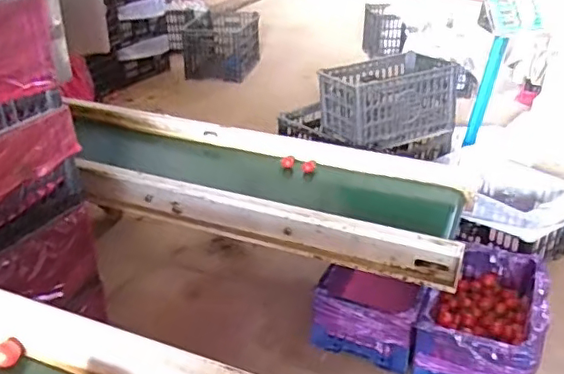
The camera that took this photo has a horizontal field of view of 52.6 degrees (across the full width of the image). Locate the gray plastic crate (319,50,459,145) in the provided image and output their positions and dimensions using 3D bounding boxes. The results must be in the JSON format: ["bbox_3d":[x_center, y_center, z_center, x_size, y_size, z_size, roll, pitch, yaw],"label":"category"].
[{"bbox_3d":[0.340,-0.277,1.804,0.407,0.216,0.262,-12,31,-21],"label":"gray plastic crate"}]

